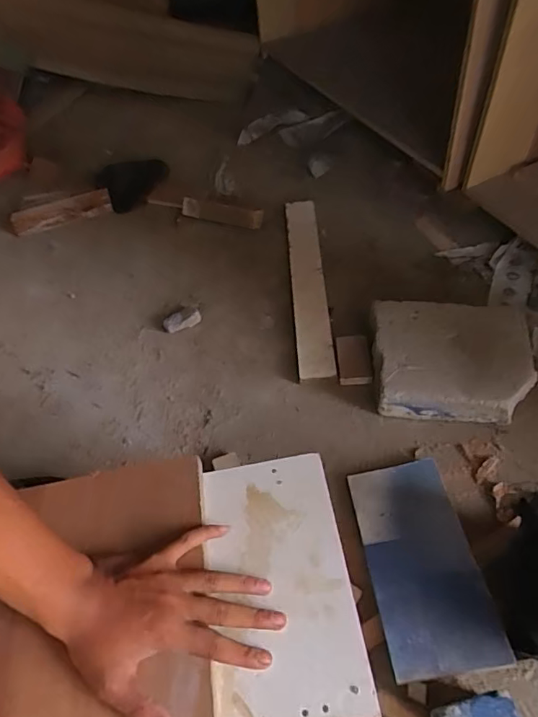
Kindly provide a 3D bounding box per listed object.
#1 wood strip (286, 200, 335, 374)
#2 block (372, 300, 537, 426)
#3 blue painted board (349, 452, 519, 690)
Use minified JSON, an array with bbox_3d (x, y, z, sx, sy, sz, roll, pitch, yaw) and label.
[{"bbox_3d":[0.076,-0.160,1.018,0.064,0.021,0.492,-6,52,4],"label":"wood strip"},{"bbox_3d":[0.293,0.000,0.839,0.248,0.075,0.209,3,53,11],"label":"block"},{"bbox_3d":[0.196,0.259,0.657,0.132,0.012,0.267,-11,46,3],"label":"blue painted board"}]

